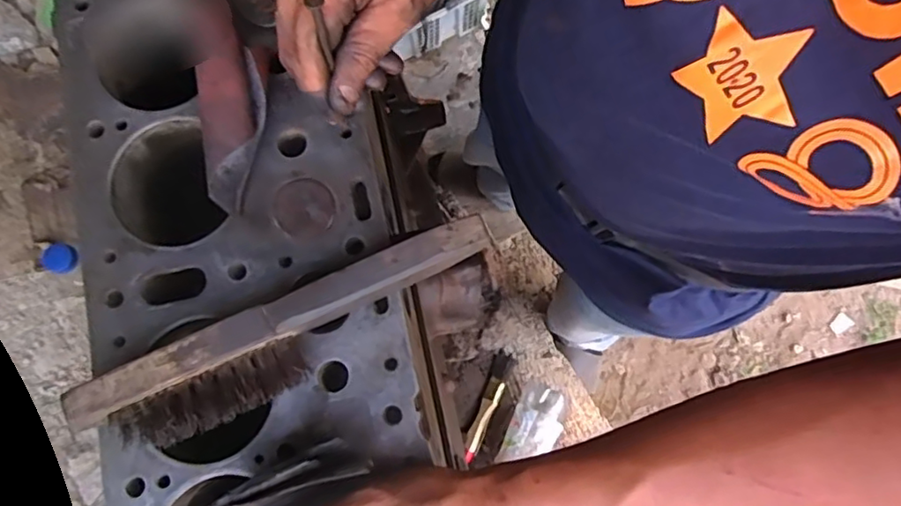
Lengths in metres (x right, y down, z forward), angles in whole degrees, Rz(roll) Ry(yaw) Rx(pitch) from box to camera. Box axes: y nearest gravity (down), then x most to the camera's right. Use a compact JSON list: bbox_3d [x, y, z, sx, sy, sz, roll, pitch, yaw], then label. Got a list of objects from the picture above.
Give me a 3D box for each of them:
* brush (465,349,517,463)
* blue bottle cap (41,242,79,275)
[{"bbox_3d":[0.054,0.213,0.839,0.024,0.027,0.153,22,79,3],"label":"brush"},{"bbox_3d":[-0.422,0.006,0.648,0.028,0.019,0.033,16,79,2],"label":"blue bottle cap"}]

